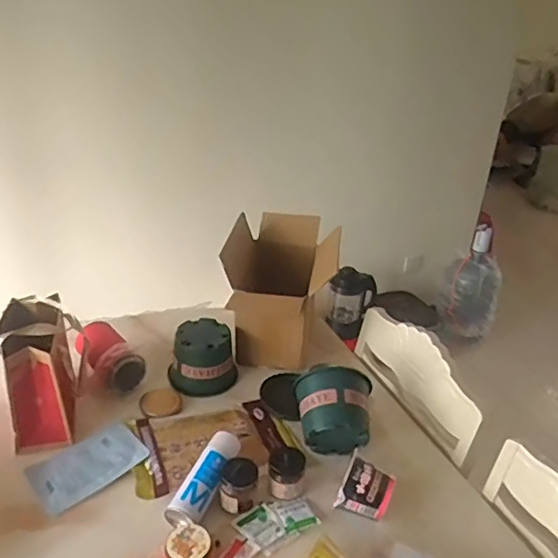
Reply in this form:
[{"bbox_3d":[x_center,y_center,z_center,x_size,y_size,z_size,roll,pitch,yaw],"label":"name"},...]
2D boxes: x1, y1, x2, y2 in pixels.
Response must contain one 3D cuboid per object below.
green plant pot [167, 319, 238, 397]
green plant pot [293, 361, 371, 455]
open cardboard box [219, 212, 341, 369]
[{"bbox_3d":[-0.155,0.169,1.186,0.108,0.138,0.128,23,33,31],"label":"green plant pot"},{"bbox_3d":[0.091,0.241,1.014,0.139,0.129,0.106,9,28,8],"label":"green plant pot"},{"bbox_3d":[0.001,0.027,1.282,0.231,0.246,0.298,7,28,4],"label":"open cardboard box"}]

